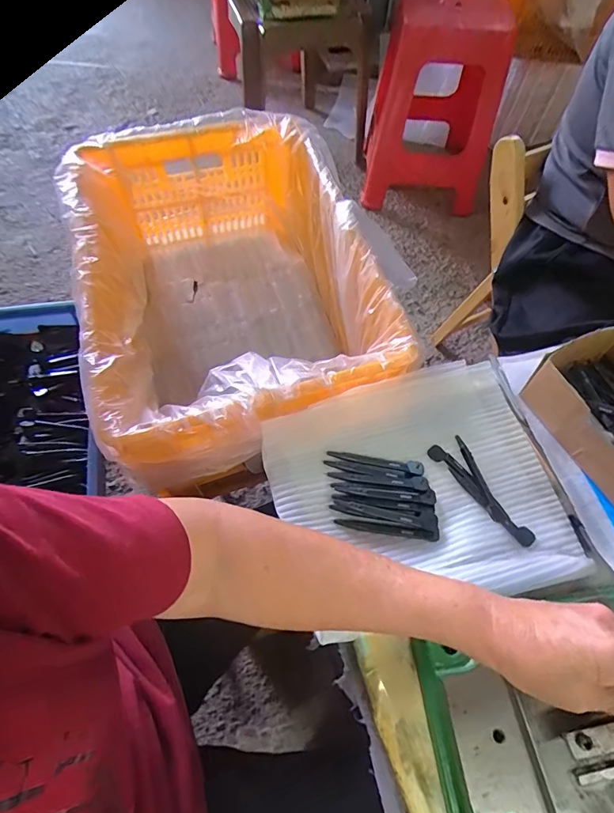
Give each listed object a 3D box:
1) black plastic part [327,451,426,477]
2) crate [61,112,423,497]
[{"bbox_3d":[0.072,0.057,0.458,0.098,0.008,0.017,10,61,4],"label":"black plastic part"},{"bbox_3d":[-0.104,-0.147,0.631,0.355,0.224,0.497,-17,63,-11],"label":"crate"}]

